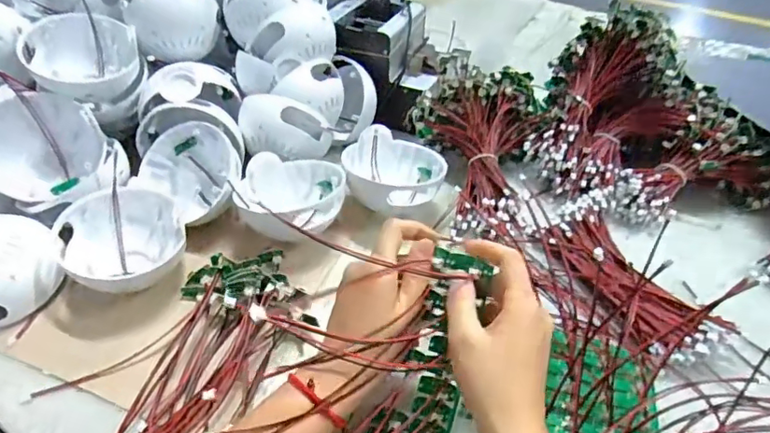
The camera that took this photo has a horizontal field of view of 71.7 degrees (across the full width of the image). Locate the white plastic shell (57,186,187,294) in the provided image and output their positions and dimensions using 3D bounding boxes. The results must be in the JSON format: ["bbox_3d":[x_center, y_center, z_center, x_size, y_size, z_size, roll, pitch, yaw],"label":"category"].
[{"bbox_3d":[-0.251,0.027,0.521,0.112,0.060,0.101,-30,51,-31],"label":"white plastic shell"}]

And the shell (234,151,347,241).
[{"bbox_3d":[-0.101,-0.021,0.582,0.115,0.059,0.096,-10,43,-13],"label":"shell"}]

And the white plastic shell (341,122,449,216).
[{"bbox_3d":[0.009,-0.051,0.626,0.114,0.062,0.098,-2,42,-5],"label":"white plastic shell"}]

